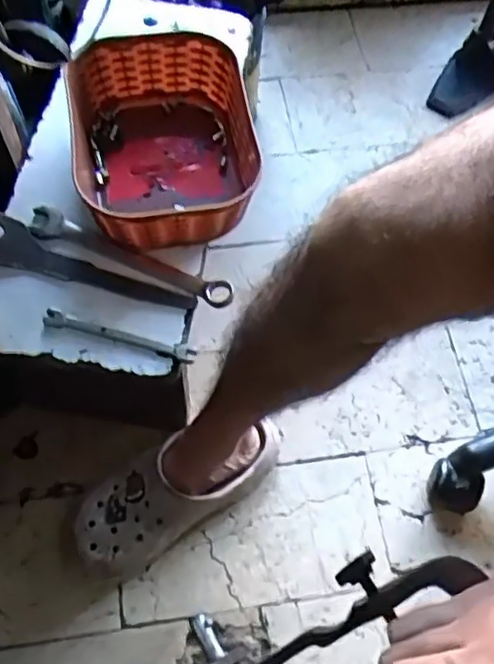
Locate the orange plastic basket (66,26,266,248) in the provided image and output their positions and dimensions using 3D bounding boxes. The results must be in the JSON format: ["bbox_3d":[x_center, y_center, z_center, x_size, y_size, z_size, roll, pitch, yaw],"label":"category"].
[{"bbox_3d":[-0.079,-0.175,0.602,0.165,0.076,0.206,-11,65,-8],"label":"orange plastic basket"}]

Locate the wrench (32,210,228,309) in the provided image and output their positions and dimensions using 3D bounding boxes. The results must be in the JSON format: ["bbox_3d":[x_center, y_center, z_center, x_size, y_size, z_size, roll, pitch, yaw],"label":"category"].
[{"bbox_3d":[-0.111,-0.066,0.584,0.200,0.009,0.032,22,64,8],"label":"wrench"}]

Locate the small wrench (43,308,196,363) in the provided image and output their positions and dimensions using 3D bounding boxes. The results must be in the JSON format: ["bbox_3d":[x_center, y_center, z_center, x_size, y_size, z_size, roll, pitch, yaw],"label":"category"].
[{"bbox_3d":[-0.111,0.004,0.552,0.132,0.010,0.015,14,63,4],"label":"small wrench"}]

